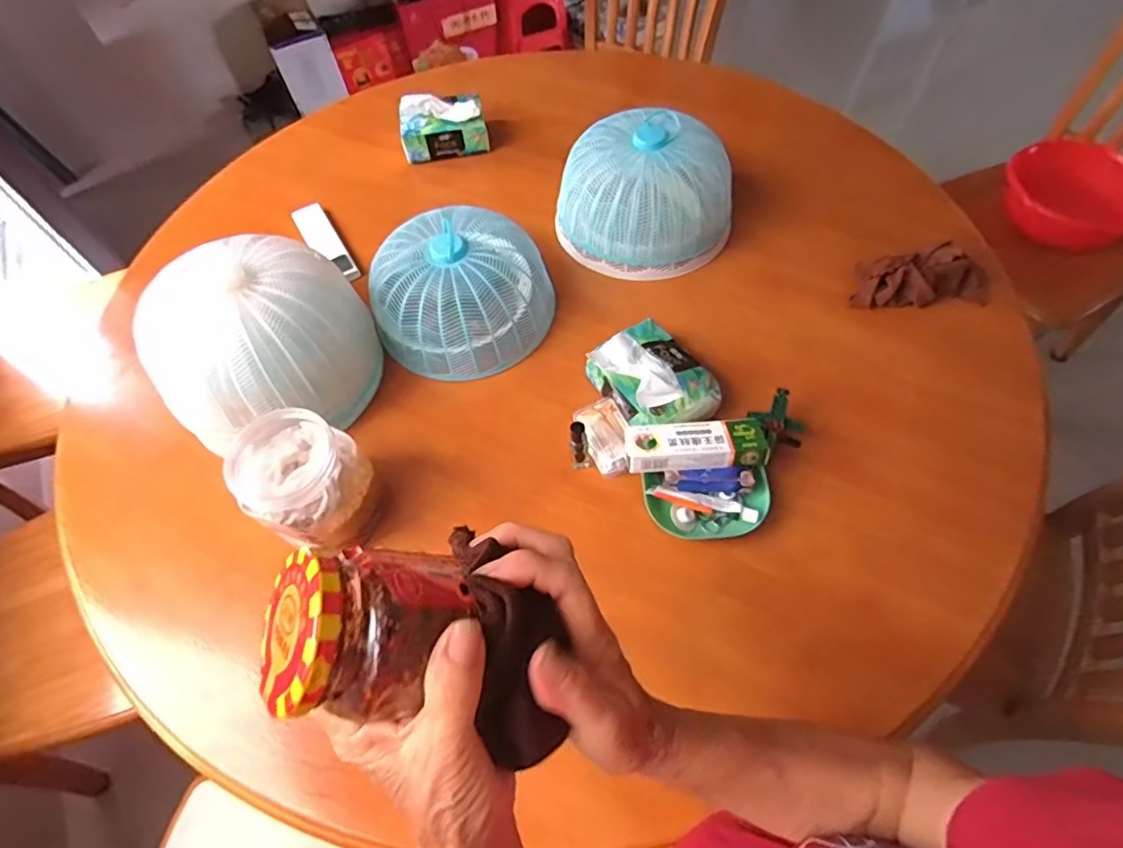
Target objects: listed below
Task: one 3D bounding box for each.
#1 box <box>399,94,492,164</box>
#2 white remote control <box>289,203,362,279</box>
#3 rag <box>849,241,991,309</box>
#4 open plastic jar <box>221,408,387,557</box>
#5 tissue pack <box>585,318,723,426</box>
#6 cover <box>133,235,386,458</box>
[{"bbox_3d":[-0.191,-0.489,0.938,0.137,0.080,0.081,-8,60,-2],"label":"box"},{"bbox_3d":[-0.352,-0.272,0.863,0.047,0.016,0.181,-30,63,-14],"label":"white remote control"},{"bbox_3d":[0.459,-0.188,0.739,0.169,0.049,0.071,1,60,3],"label":"rag"},{"bbox_3d":[-0.251,0.065,0.588,0.112,0.145,0.104,-1,60,2],"label":"open plastic jar"},{"bbox_3d":[0.107,-0.051,0.672,0.109,0.077,0.138,-30,63,-14],"label":"tissue pack"},{"bbox_3d":[-0.333,-0.093,0.667,0.205,0.177,0.211,-4,60,0],"label":"cover"}]

